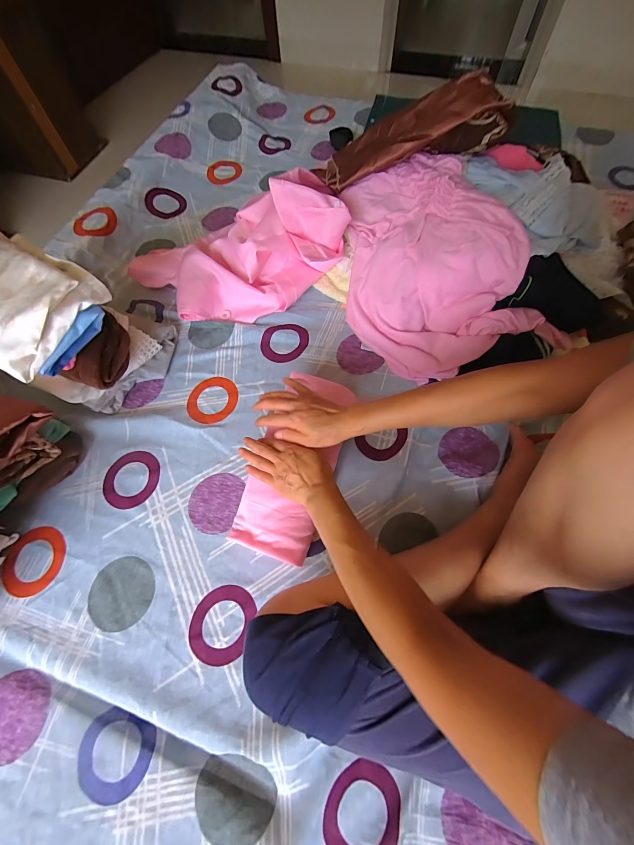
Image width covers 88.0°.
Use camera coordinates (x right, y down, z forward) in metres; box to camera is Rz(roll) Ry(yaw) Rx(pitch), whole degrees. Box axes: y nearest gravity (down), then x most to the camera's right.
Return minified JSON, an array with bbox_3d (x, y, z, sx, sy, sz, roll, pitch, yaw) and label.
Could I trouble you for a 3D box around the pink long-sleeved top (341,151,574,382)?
[{"bbox_3d":[0.224,-0.299,0.608,0.334,0.140,0.412,-8,67,-3],"label":"pink long-sleeved top"}]

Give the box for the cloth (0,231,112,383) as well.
[{"bbox_3d":[-0.440,-0.184,0.459,0.227,0.053,0.170,29,69,14],"label":"cloth"}]

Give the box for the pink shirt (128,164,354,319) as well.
[{"bbox_3d":[-0.149,-0.344,0.650,0.421,0.147,0.237,-26,69,-10],"label":"pink shirt"}]

